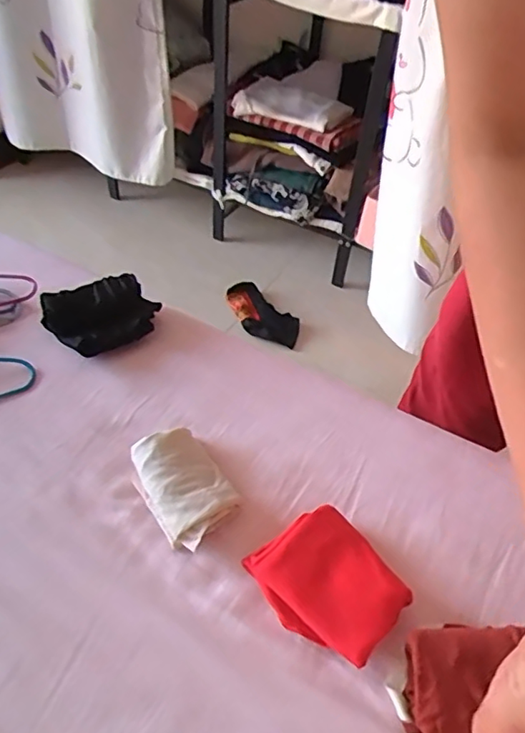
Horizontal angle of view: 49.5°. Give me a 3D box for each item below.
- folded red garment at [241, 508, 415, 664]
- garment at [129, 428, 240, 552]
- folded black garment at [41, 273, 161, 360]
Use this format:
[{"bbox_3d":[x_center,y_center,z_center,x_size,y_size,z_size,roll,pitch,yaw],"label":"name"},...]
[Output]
[{"bbox_3d":[0.048,0.155,0.403,0.078,0.034,0.095,-27,55,-27],"label":"folded red garment"},{"bbox_3d":[-0.061,0.095,0.454,0.062,0.034,0.093,-24,53,-25],"label":"garment"},{"bbox_3d":[-0.164,-0.054,0.583,0.097,0.035,0.090,-34,58,-31],"label":"folded black garment"}]

